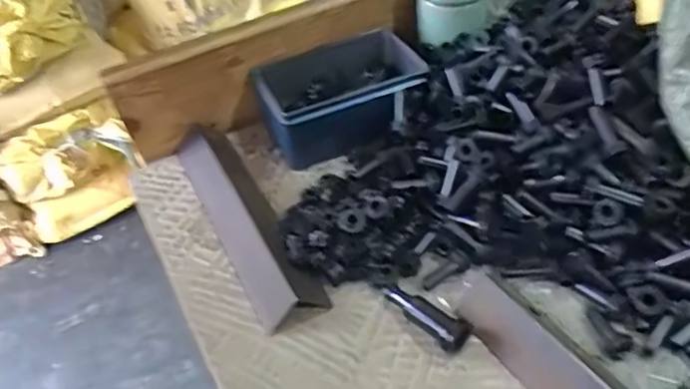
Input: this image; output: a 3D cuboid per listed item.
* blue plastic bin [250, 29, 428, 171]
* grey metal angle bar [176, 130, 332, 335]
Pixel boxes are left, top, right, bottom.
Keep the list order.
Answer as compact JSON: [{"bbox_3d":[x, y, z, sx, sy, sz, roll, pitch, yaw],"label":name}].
[{"bbox_3d":[0.004,-0.093,0.560,0.154,0.058,0.113,-19,44,-10],"label":"blue plastic bin"},{"bbox_3d":[-0.087,0.014,0.497,0.051,0.017,0.248,-24,45,-15],"label":"grey metal angle bar"}]

